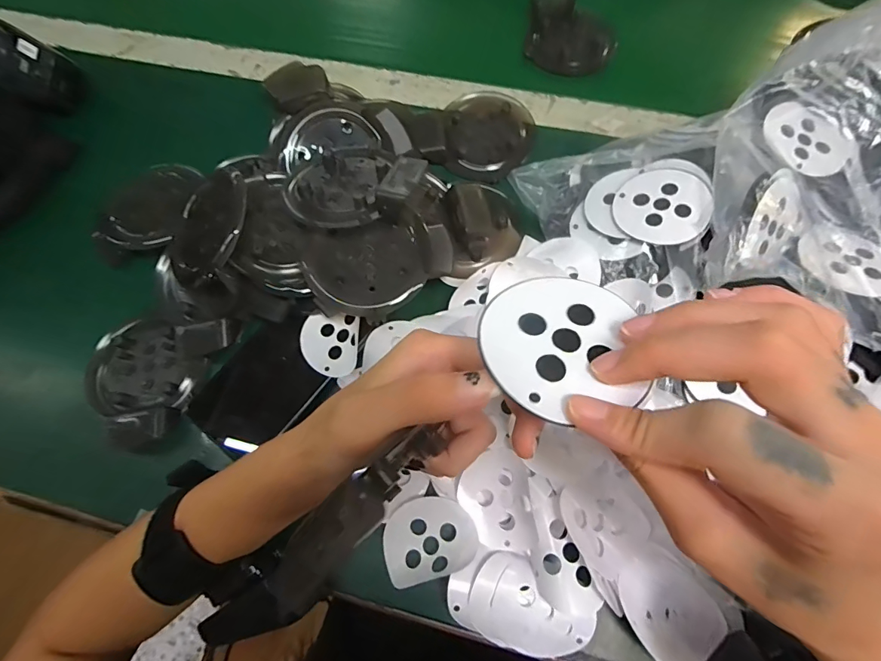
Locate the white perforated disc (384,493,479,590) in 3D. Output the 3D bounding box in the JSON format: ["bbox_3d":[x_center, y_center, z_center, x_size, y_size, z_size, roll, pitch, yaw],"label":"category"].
[{"bbox_3d":[-0.008,0.129,0.268,0.059,0.016,0.047,-16,72,-3],"label":"white perforated disc"}]

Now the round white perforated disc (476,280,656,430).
[{"bbox_3d":[0.043,0.004,0.155,0.055,0.004,0.058,0,57,-1],"label":"round white perforated disc"}]

